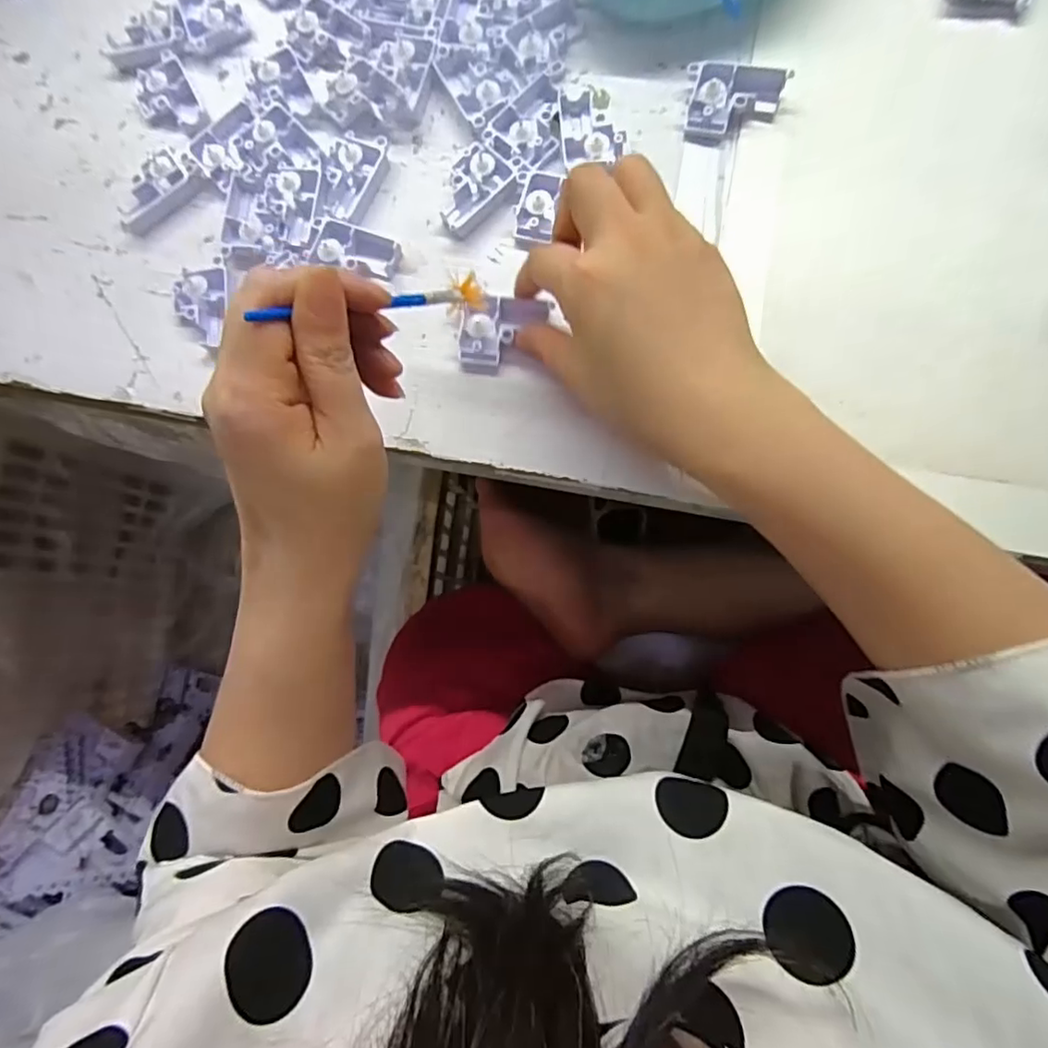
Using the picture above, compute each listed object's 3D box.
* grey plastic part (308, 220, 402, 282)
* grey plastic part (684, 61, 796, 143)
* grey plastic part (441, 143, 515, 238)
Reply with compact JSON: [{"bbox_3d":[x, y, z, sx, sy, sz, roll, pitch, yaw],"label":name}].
[{"bbox_3d":[-0.092,-0.151,0.324,0.046,0.015,0.026,16,84,9],"label":"grey plastic part"},{"bbox_3d":[0.112,-0.224,0.311,0.049,0.015,0.037,10,83,8],"label":"grey plastic part"},{"bbox_3d":[-0.031,-0.186,0.323,0.045,0.010,0.034,-43,79,-1],"label":"grey plastic part"}]

